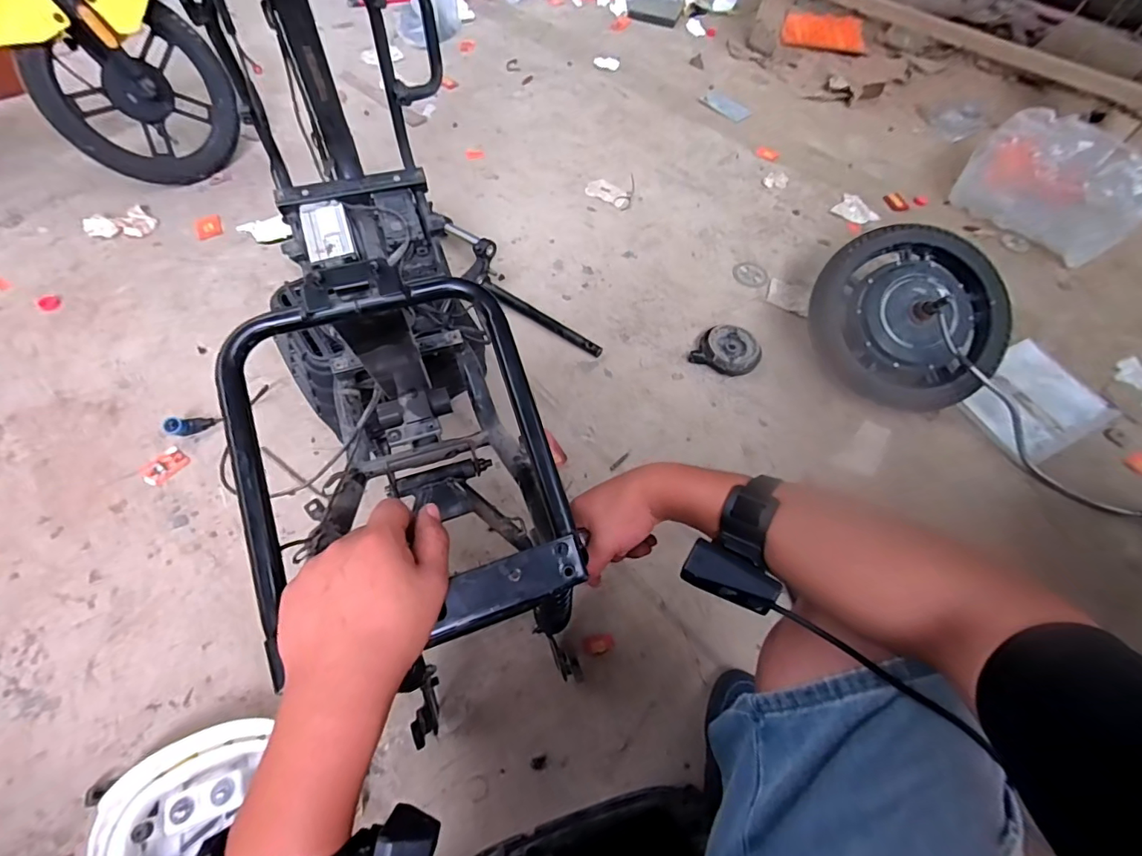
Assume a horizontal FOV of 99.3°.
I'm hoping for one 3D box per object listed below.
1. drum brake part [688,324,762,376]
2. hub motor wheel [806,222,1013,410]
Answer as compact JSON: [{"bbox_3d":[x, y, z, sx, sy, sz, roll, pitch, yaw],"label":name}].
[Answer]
[{"bbox_3d":[0.347,-0.174,1.069,0.136,0.034,0.121,22,60,11],"label":"drum brake part"},{"bbox_3d":[0.741,-0.228,1.036,0.392,0.086,0.361,1,85,-7],"label":"hub motor wheel"}]

